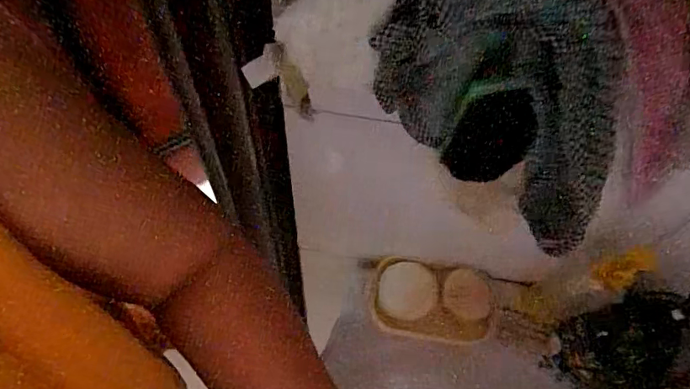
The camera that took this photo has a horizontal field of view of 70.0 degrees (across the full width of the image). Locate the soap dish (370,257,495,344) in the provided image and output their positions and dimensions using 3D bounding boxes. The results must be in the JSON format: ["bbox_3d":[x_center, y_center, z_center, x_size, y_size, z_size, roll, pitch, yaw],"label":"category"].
[{"bbox_3d":[0.093,0.113,0.526,0.126,0.028,0.076,10,60,4],"label":"soap dish"}]

